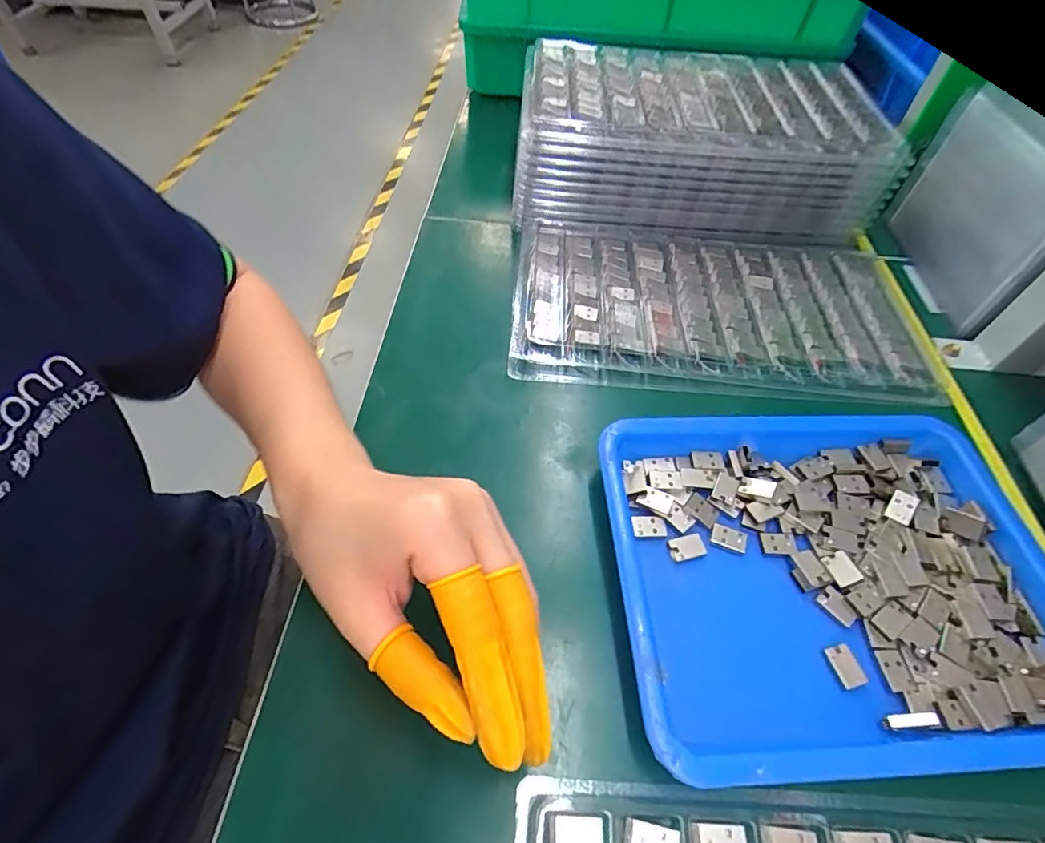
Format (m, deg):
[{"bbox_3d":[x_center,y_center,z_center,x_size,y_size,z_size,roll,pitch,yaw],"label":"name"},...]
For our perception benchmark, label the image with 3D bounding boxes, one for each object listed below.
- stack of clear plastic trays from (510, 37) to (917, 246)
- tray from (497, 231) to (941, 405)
[{"bbox_3d":[0.149,-0.251,0.472,0.295,0.096,0.174,6,52,1],"label":"stack of clear plastic trays"},{"bbox_3d":[0.142,-0.091,0.394,0.286,0.018,0.176,5,52,0],"label":"tray"}]

